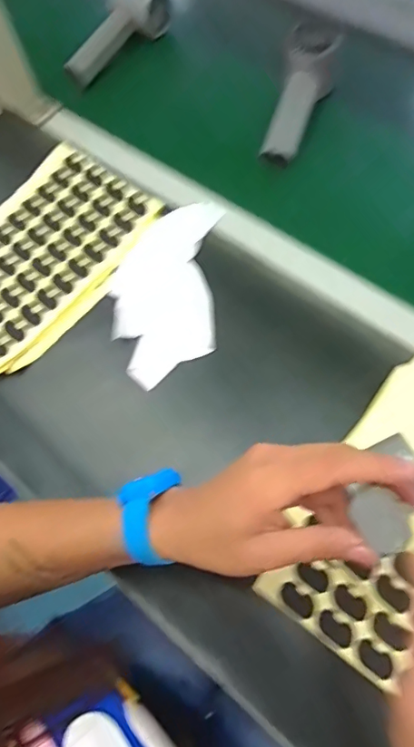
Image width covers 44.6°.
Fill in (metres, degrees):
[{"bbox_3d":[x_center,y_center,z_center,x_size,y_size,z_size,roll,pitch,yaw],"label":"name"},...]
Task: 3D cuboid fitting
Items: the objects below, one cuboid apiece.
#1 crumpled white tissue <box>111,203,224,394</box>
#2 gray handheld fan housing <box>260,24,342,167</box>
[{"bbox_3d":[-0.040,-0.081,0.483,0.096,0.018,0.184,2,69,4],"label":"crumpled white tissue"},{"bbox_3d":[0.100,-0.299,0.547,0.055,0.041,0.147,18,84,9],"label":"gray handheld fan housing"}]

